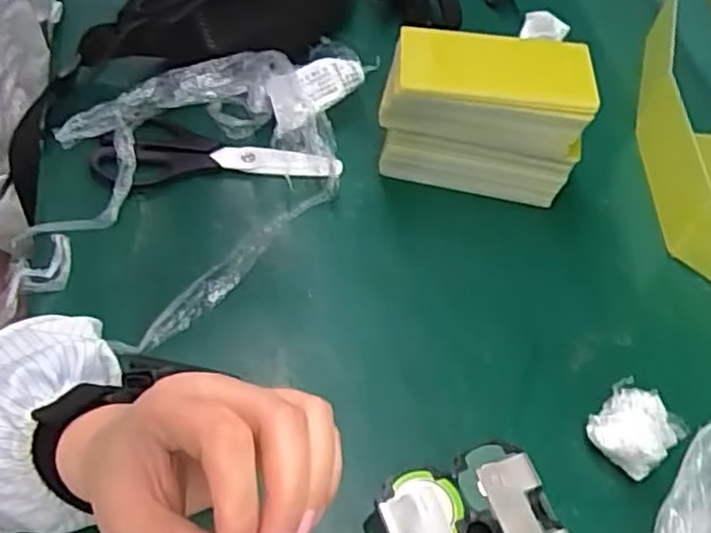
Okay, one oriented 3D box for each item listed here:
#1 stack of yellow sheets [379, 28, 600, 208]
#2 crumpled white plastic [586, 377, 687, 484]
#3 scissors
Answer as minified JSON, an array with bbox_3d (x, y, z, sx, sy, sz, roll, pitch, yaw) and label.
[{"bbox_3d":[0.096,-0.119,0.575,0.154,0.113,0.074,8,54,2],"label":"stack of yellow sheets"},{"bbox_3d":[0.178,0.107,0.472,0.052,0.033,0.048,-37,65,-26],"label":"crumpled white plastic"},{"bbox_3d":[-0.112,-0.093,0.588,0.190,0.020,0.068,-7,55,-9],"label":"scissors"}]

